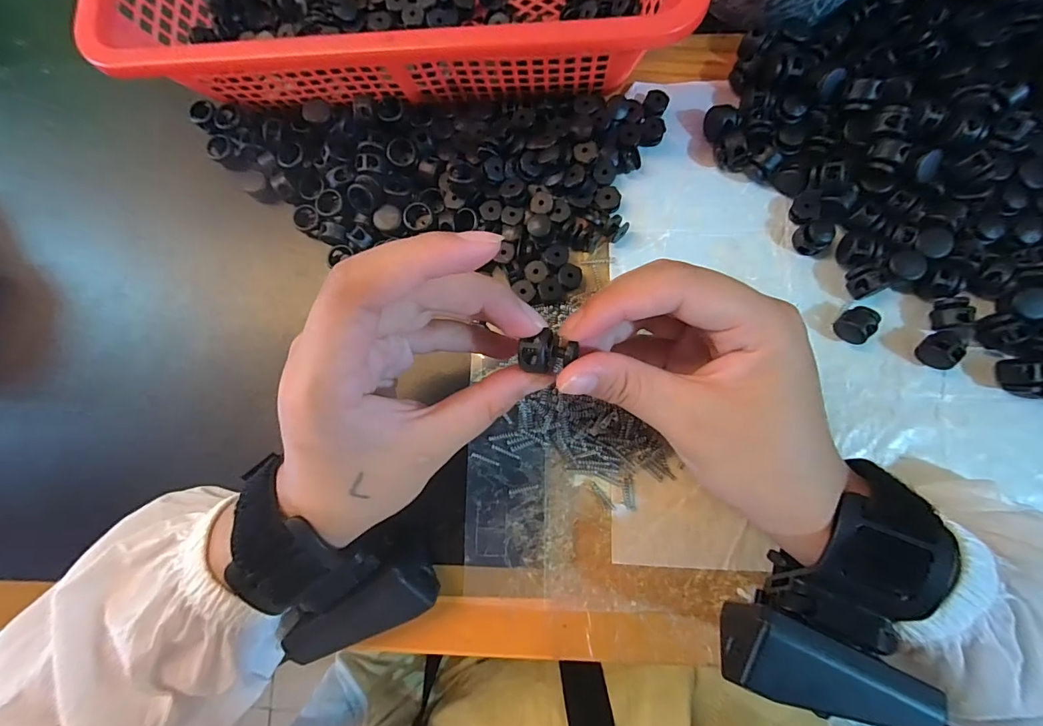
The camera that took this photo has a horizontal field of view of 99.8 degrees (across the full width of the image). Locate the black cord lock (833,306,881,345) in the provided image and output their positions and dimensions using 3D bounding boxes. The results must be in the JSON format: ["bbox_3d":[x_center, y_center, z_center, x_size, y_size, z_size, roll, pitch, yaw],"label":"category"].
[{"bbox_3d":[0.171,-0.020,0.225,0.018,0.015,0.015,-43,81,-2],"label":"black cord lock"}]

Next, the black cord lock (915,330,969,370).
[{"bbox_3d":[0.210,-0.006,0.219,0.016,0.016,0.018,-10,81,3],"label":"black cord lock"}]

